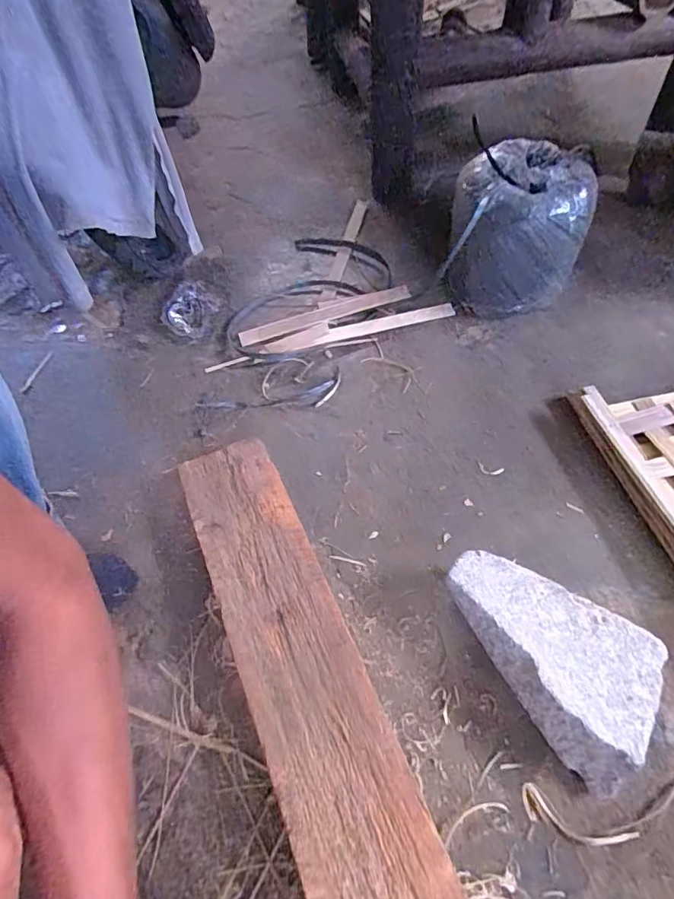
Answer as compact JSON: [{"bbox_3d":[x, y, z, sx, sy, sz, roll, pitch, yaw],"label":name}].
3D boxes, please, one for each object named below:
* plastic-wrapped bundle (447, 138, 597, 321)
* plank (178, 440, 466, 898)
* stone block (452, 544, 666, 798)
[{"bbox_3d":[0.264,-0.311,0.756,0.184,0.198,0.175,6,56,9],"label":"plastic-wrapped bundle"},{"bbox_3d":[0.017,0.306,0.400,0.113,0.018,0.797,-22,56,-10],"label":"plank"},{"bbox_3d":[0.187,0.198,0.479,0.190,0.065,0.132,25,61,21],"label":"stone block"}]

